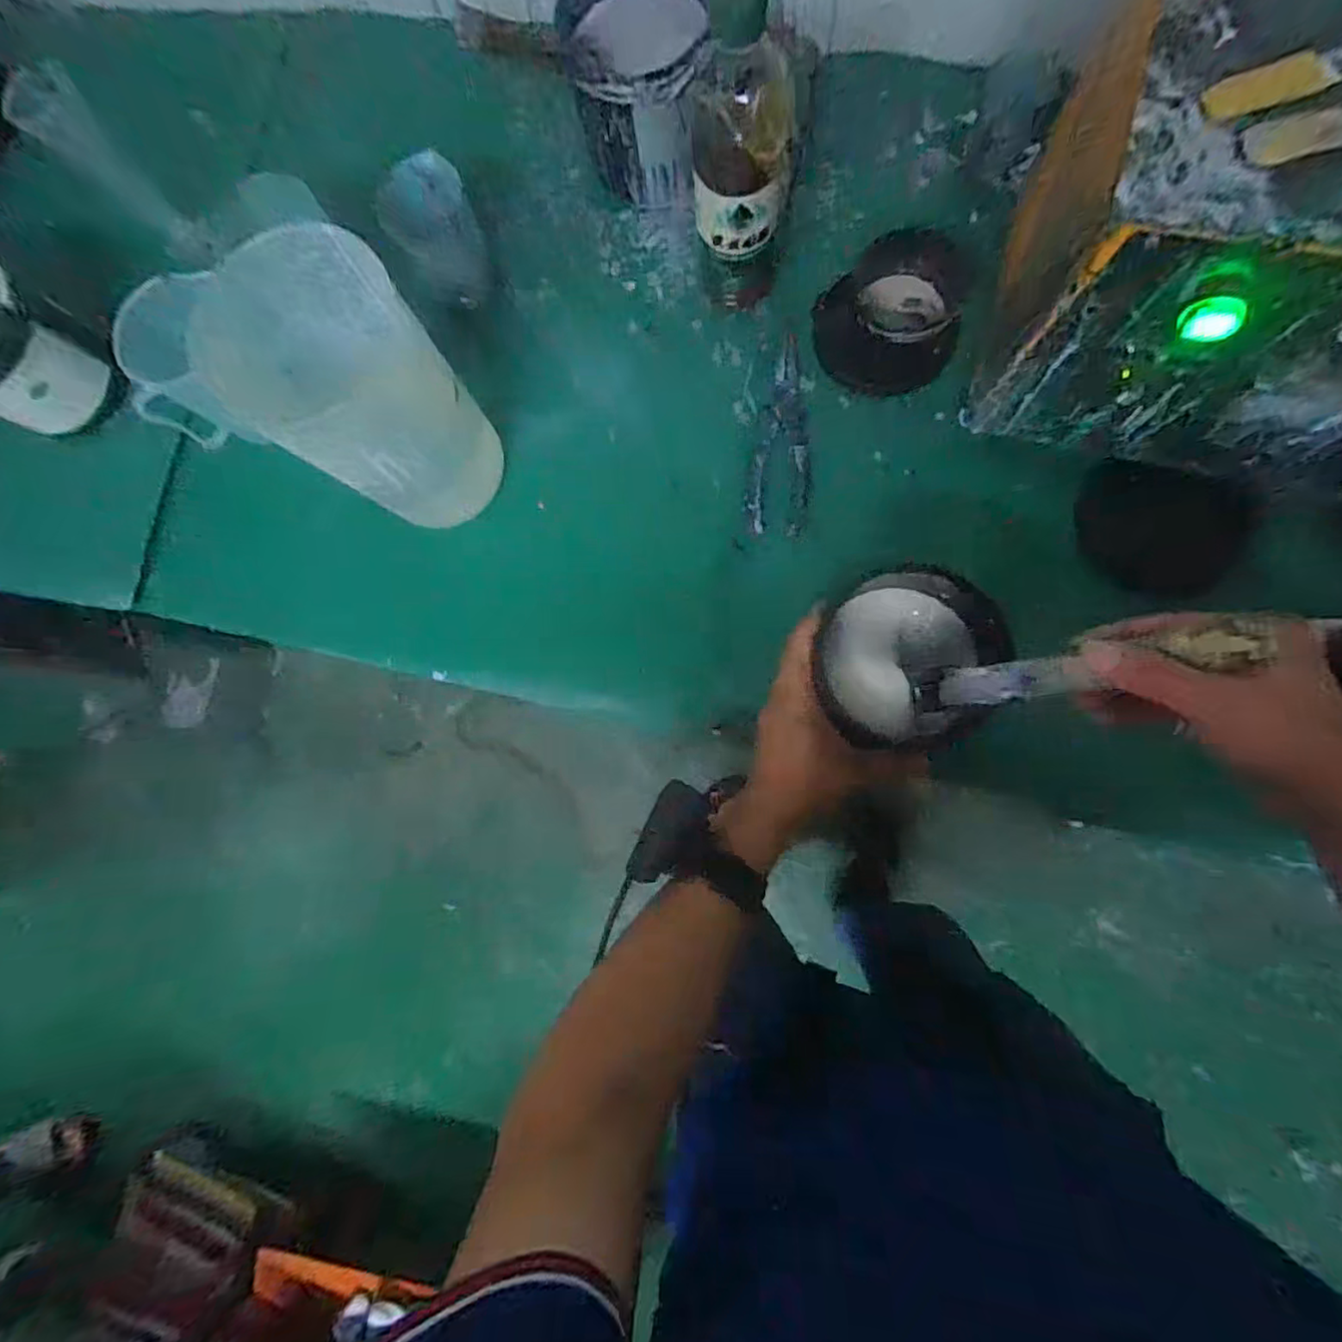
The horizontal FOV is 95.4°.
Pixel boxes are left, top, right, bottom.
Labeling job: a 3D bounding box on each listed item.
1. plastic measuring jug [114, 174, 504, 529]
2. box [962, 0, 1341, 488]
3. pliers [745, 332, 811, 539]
[{"bbox_3d":[-0.246,-0.211,0.462,0.201,0.188,0.138,18,86,9],"label":"plastic measuring jug"},{"bbox_3d":[0.414,-0.268,0.379,0.332,0.233,0.218,15,85,8],"label":"box"},{"bbox_3d":[0.098,-0.205,0.530,0.051,0.014,0.181,6,84,8],"label":"pliers"}]

